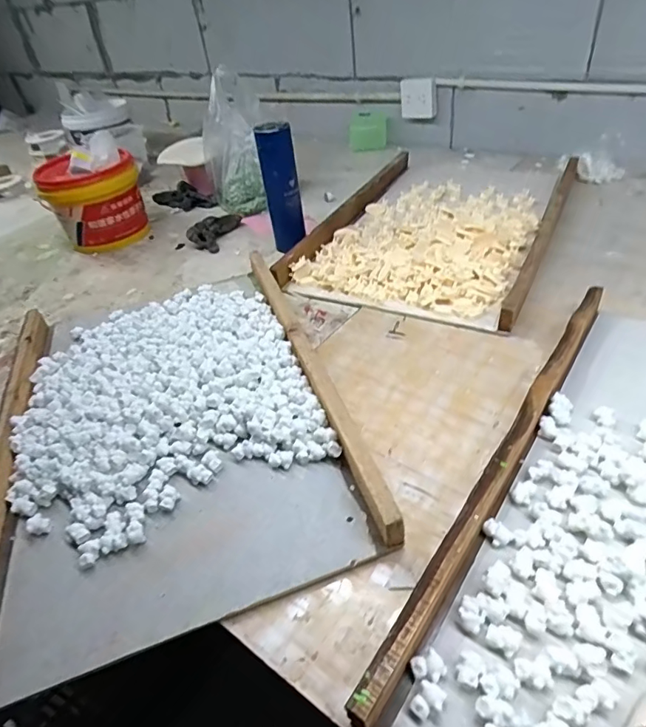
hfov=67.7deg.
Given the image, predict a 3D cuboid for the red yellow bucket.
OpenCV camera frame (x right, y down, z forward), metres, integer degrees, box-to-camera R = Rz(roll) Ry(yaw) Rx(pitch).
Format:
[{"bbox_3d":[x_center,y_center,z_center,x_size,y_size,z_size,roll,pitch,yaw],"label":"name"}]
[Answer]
[{"bbox_3d":[-0.495,-0.355,1.052,0.198,0.158,0.189,-22,43,-16],"label":"red yellow bucket"}]

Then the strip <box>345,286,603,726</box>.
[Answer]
[{"bbox_3d":[0.199,0.080,0.496,0.022,0.038,0.583,23,49,30],"label":"strip"}]

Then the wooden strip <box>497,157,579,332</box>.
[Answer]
[{"bbox_3d":[0.387,-0.233,0.831,0.026,0.044,0.570,16,46,25],"label":"wooden strip"}]

